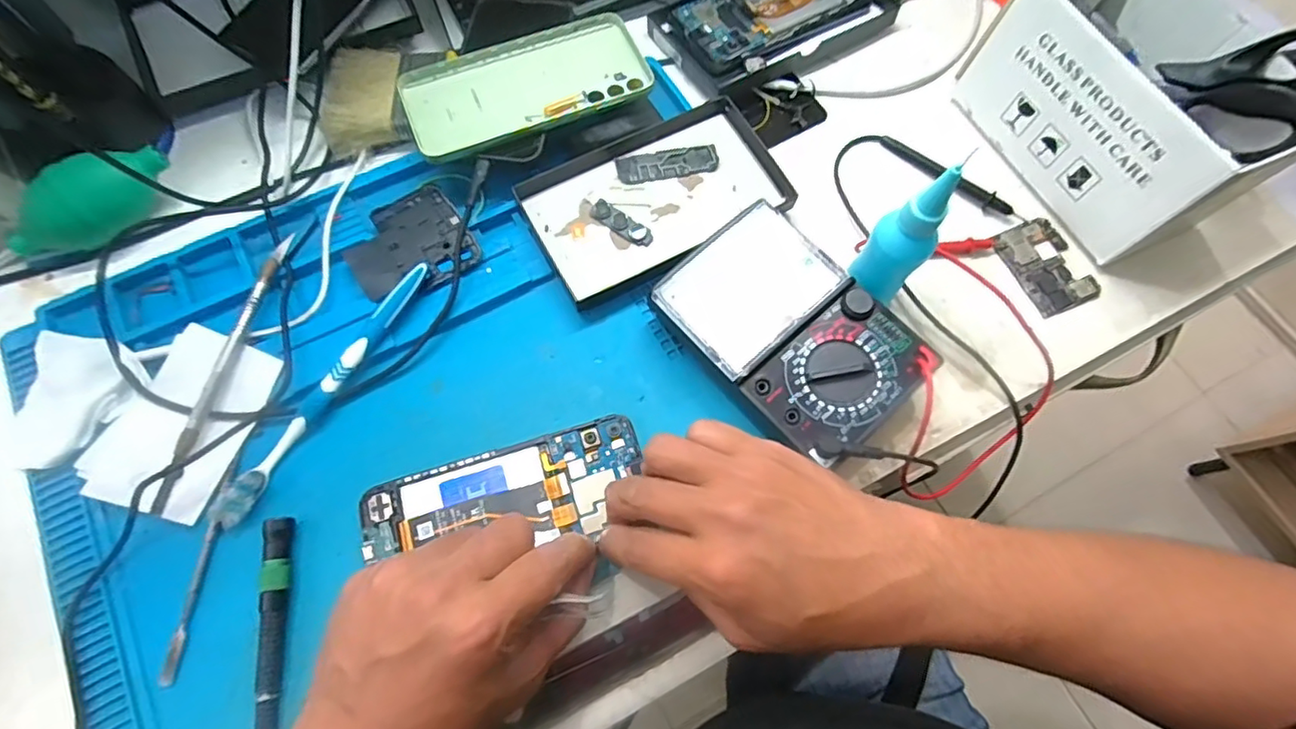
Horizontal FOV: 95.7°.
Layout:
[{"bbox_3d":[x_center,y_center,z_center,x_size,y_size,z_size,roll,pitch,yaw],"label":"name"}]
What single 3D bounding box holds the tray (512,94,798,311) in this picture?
[{"bbox_3d":[0.004,-0.118,0.409,0.171,0.016,0.107,-30,75,-11],"label":"tray"}]

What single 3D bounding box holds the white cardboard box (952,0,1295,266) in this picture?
[{"bbox_3d":[0.322,-0.179,0.394,0.110,0.096,0.177,-20,73,-9],"label":"white cardboard box"}]

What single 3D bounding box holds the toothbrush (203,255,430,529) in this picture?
[{"bbox_3d":[-0.191,0.014,0.352,0.017,0.013,0.182,31,73,8],"label":"toothbrush"}]

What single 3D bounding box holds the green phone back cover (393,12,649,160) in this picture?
[{"bbox_3d":[-0.085,-0.195,0.411,0.165,0.006,0.083,-22,73,-8],"label":"green phone back cover"}]

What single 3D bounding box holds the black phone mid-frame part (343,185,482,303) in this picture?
[{"bbox_3d":[-0.159,-0.080,0.389,0.076,0.007,0.074,-31,72,-13],"label":"black phone mid-frame part"}]

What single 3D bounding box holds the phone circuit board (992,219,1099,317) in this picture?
[{"bbox_3d":[0.276,-0.070,0.405,0.049,0.005,0.067,-20,73,-9],"label":"phone circuit board"}]

